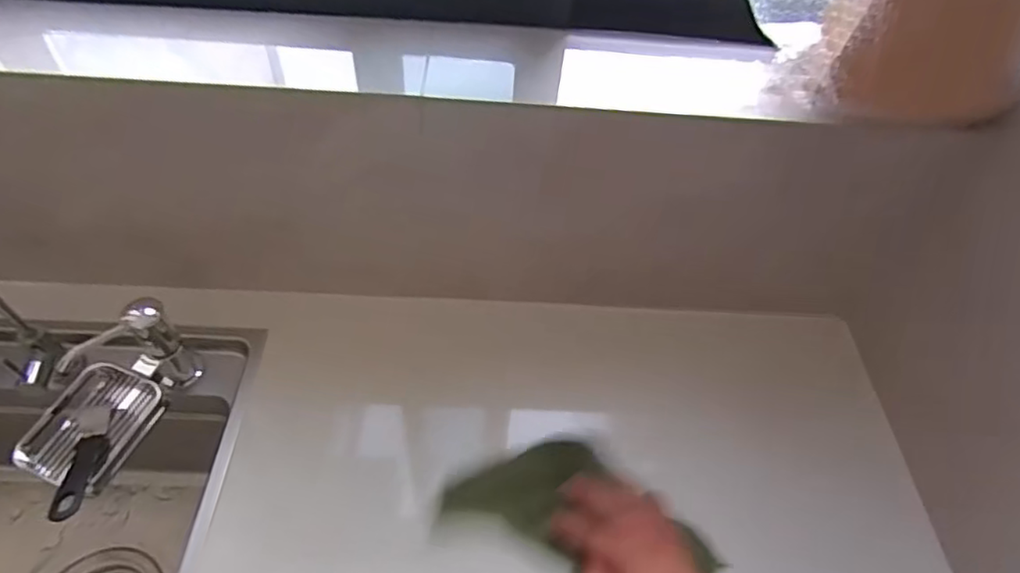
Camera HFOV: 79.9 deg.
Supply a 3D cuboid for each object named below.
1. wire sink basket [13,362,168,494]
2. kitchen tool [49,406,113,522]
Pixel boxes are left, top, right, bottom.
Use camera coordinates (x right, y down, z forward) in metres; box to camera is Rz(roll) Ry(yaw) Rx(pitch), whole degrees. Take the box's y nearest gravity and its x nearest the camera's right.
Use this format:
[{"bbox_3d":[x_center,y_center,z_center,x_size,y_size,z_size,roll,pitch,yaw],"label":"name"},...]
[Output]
[{"bbox_3d":[-0.409,0.142,0.609,0.094,0.043,0.117,20,52,10],"label":"wire sink basket"},{"bbox_3d":[-0.402,0.164,0.577,0.032,0.023,0.133,-11,32,-14],"label":"kitchen tool"}]

